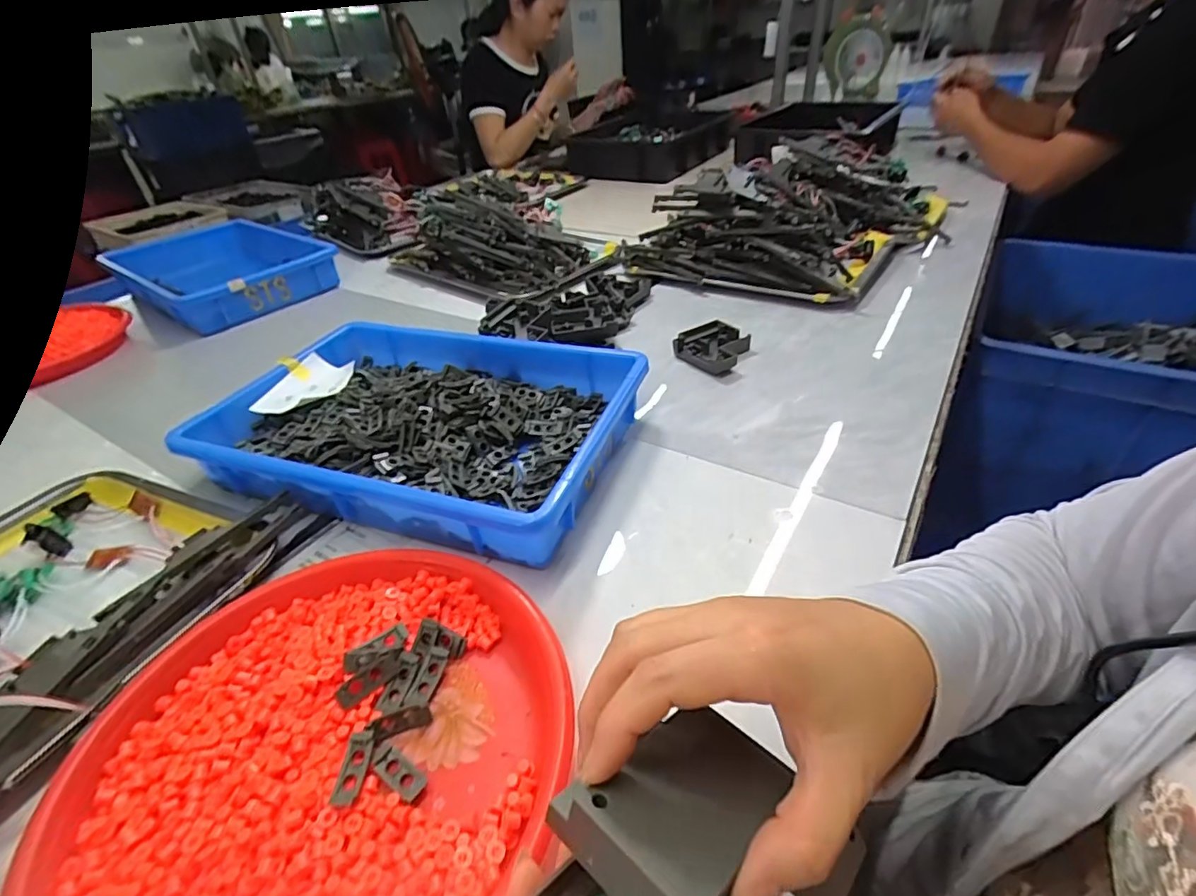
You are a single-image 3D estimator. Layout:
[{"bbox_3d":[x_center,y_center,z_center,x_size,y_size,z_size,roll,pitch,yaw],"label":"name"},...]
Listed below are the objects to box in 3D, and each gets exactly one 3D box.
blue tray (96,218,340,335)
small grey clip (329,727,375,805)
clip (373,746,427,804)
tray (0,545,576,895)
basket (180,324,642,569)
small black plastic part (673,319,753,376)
[{"bbox_3d":[-0.627,-0.297,0.920,0.394,0.067,0.257,27,48,35],"label":"blue tray"},{"bbox_3d":[-0.126,0.164,0.285,0.013,0.004,0.034,7,48,-4],"label":"small grey clip"},{"bbox_3d":[-0.103,0.171,0.288,0.032,0.004,0.013,20,44,29],"label":"clip"},{"bbox_3d":[-0.147,0.159,0.291,0.253,0.032,0.245,-3,38,2],"label":"tray"},{"bbox_3d":[-0.160,-0.025,0.509,0.357,0.060,0.239,10,40,18],"label":"basket"},{"bbox_3d":[0.130,-0.117,0.633,0.076,0.021,0.101,15,42,24],"label":"small black plastic part"}]

